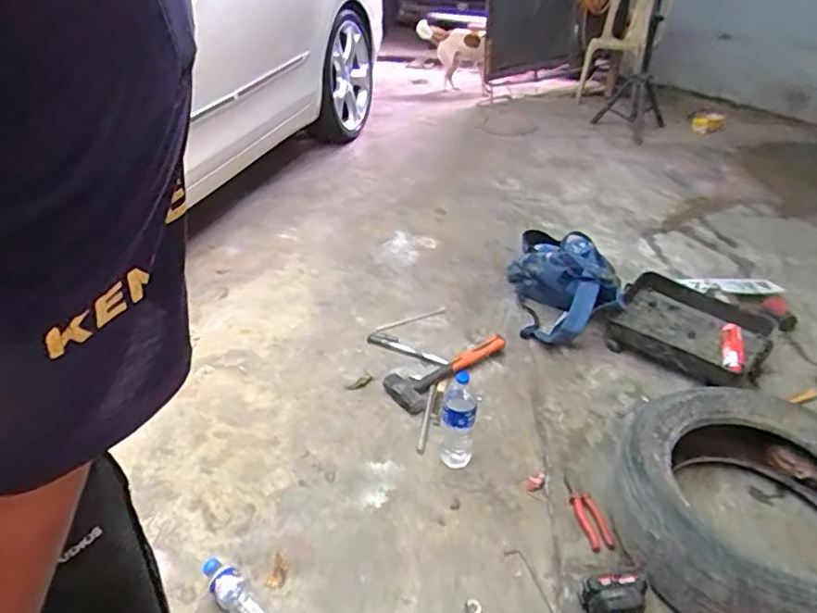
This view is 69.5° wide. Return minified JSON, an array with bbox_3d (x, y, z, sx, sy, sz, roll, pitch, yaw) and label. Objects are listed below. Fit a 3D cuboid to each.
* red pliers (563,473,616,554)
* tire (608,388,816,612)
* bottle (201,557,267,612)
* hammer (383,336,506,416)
[{"bbox_3d":[0.391,0.446,1.302,0.051,0.015,0.198,-4,34,-10],"label":"red pliers"},{"bbox_3d":[0.731,0.418,1.225,0.574,0.184,0.574,2,34,-1],"label":"tire"},{"bbox_3d":[-0.309,0.543,1.083,0.058,0.055,0.219,-27,38,-36],"label":"bottle"},{"bbox_3d":[0.097,0.168,1.669,0.154,0.047,0.385,29,42,34],"label":"hammer"}]

